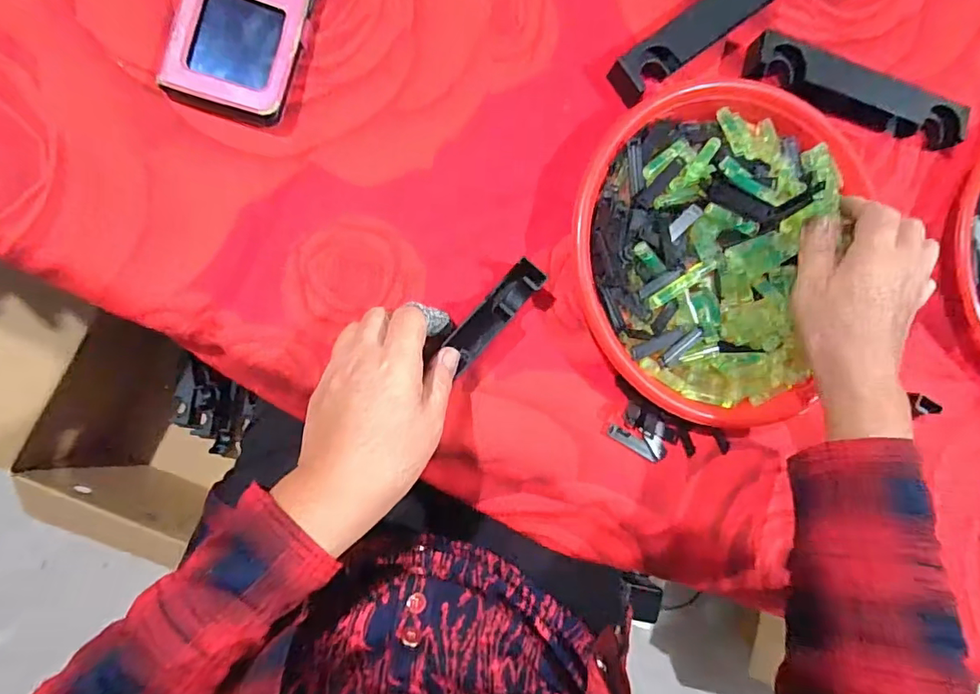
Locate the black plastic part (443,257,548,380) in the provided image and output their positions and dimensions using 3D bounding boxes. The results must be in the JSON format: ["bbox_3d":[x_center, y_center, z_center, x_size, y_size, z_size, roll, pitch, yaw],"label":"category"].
[{"bbox_3d":[0.004,-0.023,0.362,0.024,0.024,0.085,42,87,-6],"label":"black plastic part"}]

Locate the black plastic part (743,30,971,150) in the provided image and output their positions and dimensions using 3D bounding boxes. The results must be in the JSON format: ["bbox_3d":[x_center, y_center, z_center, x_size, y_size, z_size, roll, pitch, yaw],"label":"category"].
[{"bbox_3d":[0.300,-0.206,0.417,0.190,0.027,0.037,11,87,-8],"label":"black plastic part"}]

